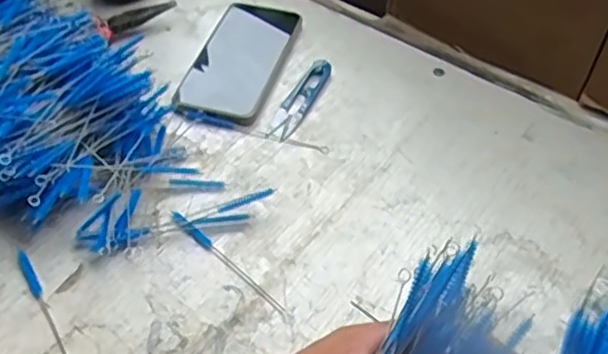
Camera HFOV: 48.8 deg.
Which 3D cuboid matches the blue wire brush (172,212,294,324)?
[{"bbox_3d":[-0.053,0.062,0.479,0.126,0.004,0.008,36,57,29],"label":"blue wire brush"}]

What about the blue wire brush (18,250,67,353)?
[{"bbox_3d":[-0.171,0.095,0.448,0.008,0.004,0.128,-26,52,-22],"label":"blue wire brush"}]

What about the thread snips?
[{"bbox_3d":[-0.004,-0.071,0.596,0.025,0.015,0.097,18,50,16],"label":"thread snips"}]

